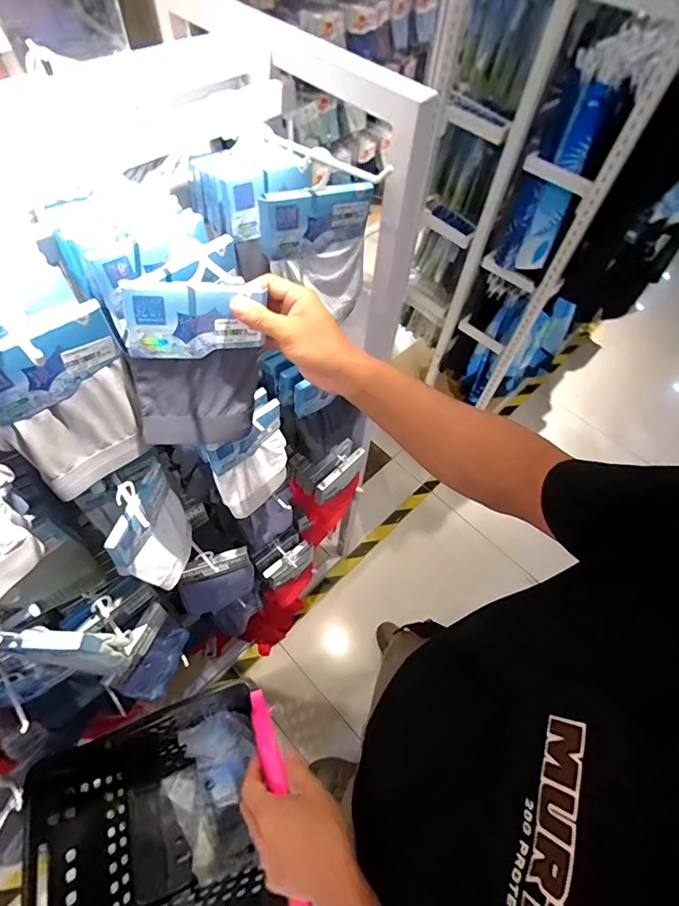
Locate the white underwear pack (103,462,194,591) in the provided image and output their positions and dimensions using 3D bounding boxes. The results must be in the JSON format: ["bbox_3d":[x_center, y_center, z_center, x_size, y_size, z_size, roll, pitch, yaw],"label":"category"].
[{"bbox_3d":[-0.256,0.106,0.592,0.053,0.208,0.128,11,58,2],"label":"white underwear pack"}]

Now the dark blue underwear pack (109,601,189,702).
[{"bbox_3d":[-0.326,0.358,0.755,0.036,0.192,0.142,21,59,8],"label":"dark blue underwear pack"}]

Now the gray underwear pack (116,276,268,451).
[{"bbox_3d":[-0.144,-0.085,0.438,0.121,0.175,0.014,-4,39,-20],"label":"gray underwear pack"}]

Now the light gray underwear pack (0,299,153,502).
[{"bbox_3d":[-0.249,-0.039,0.407,0.123,0.179,0.026,-34,67,-22],"label":"light gray underwear pack"}]

